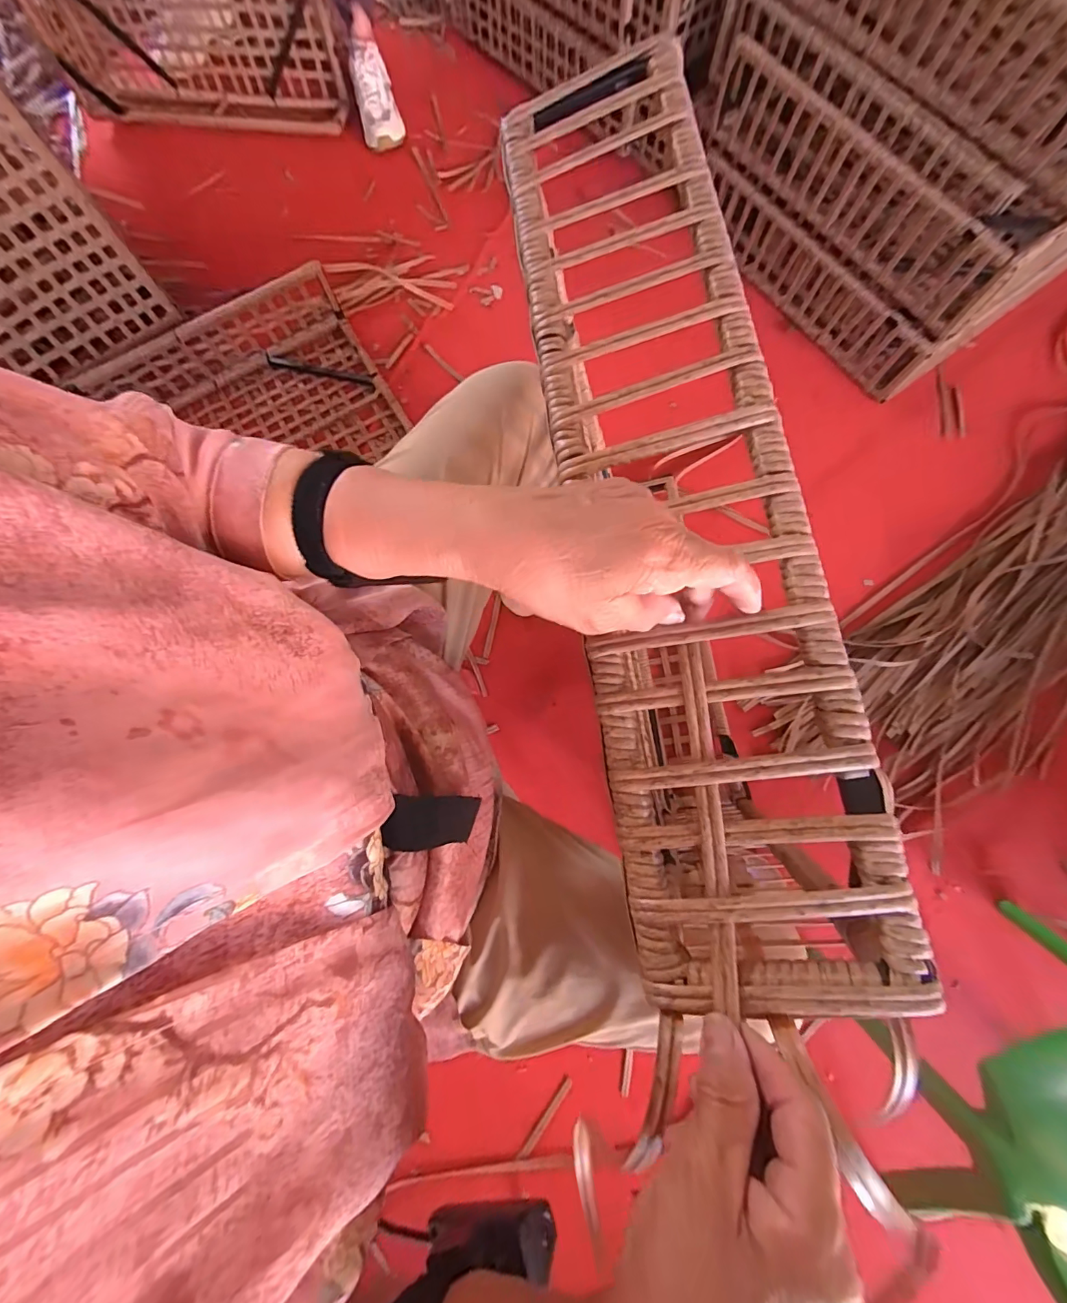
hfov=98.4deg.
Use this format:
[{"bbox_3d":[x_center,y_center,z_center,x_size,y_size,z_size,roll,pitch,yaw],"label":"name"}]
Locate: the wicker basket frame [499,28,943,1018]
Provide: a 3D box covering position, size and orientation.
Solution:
[{"bbox_3d":[0.082,-0.122,0.288,0.129,0.039,0.617,-8,79,-1],"label":"wicker basket frame"}]

